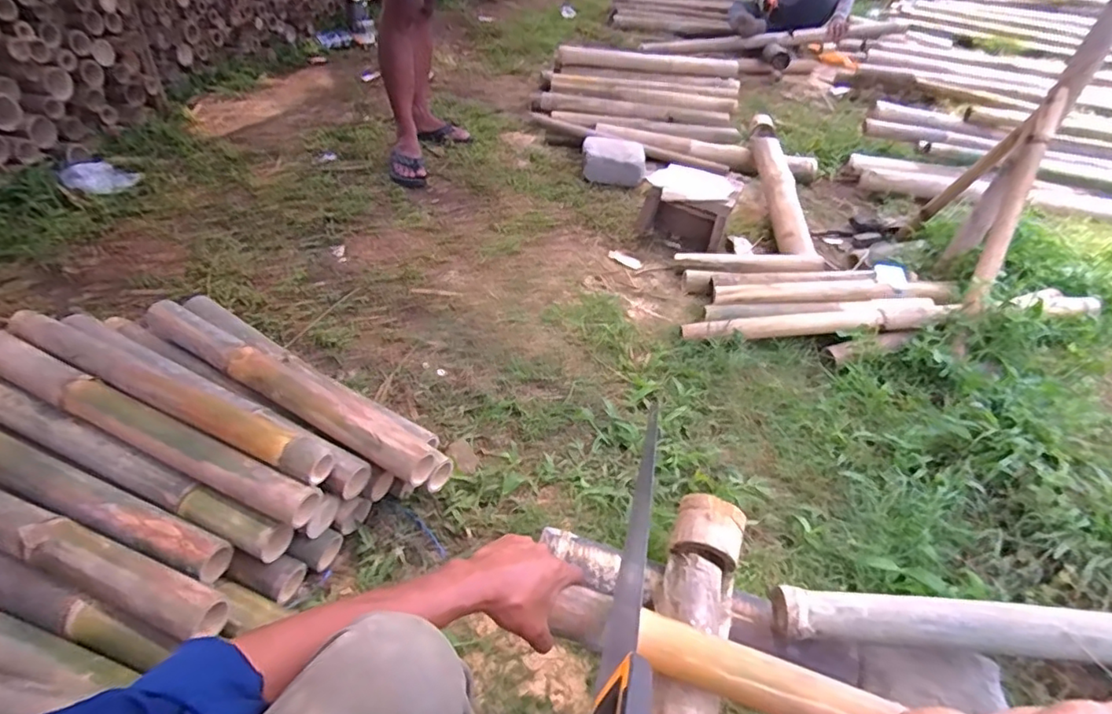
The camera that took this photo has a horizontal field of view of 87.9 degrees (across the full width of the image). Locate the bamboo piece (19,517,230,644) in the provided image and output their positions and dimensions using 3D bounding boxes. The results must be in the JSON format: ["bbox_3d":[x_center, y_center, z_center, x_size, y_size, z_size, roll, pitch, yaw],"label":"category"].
[{"bbox_3d":[-0.533,0.271,0.711,0.272,0.046,0.058,16,41,14],"label":"bamboo piece"}]

